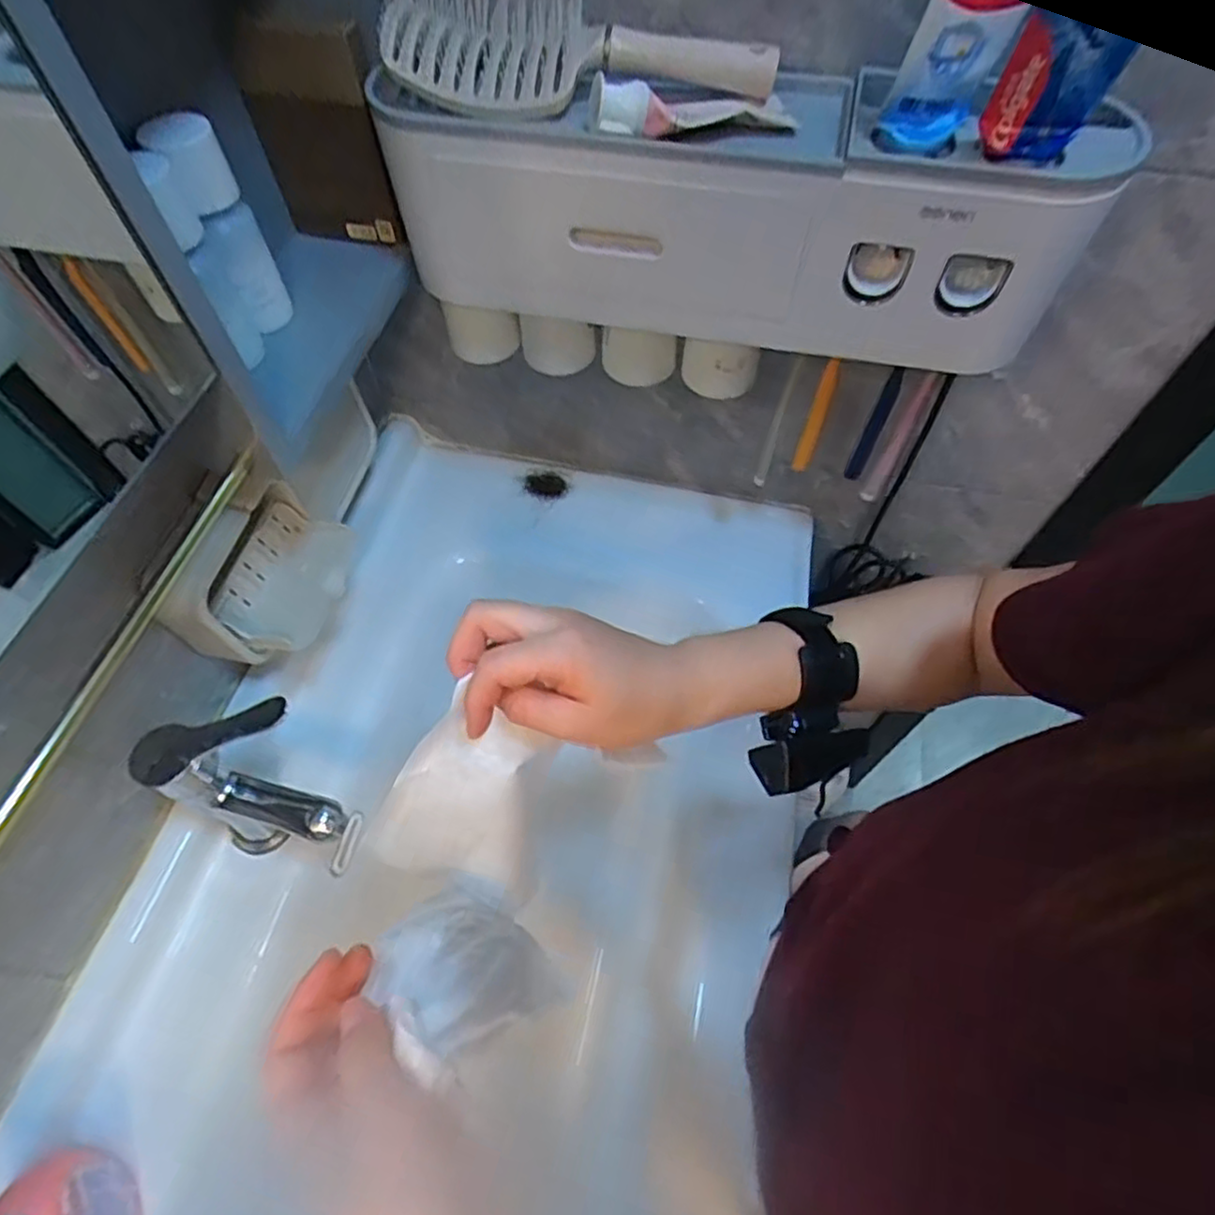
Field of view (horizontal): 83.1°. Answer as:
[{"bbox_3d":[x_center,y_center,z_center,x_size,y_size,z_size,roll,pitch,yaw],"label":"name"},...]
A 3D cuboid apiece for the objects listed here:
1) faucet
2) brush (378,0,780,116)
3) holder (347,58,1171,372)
[{"bbox_3d":[-0.239,0.136,0.508,0.122,0.170,0.082,14,60,9],"label":"faucet"},{"bbox_3d":[-0.015,-0.357,0.435,0.245,0.043,0.080,5,59,4],"label":"brush"},{"bbox_3d":[0.070,-0.263,0.458,0.444,0.153,0.083,15,60,10],"label":"holder"}]

